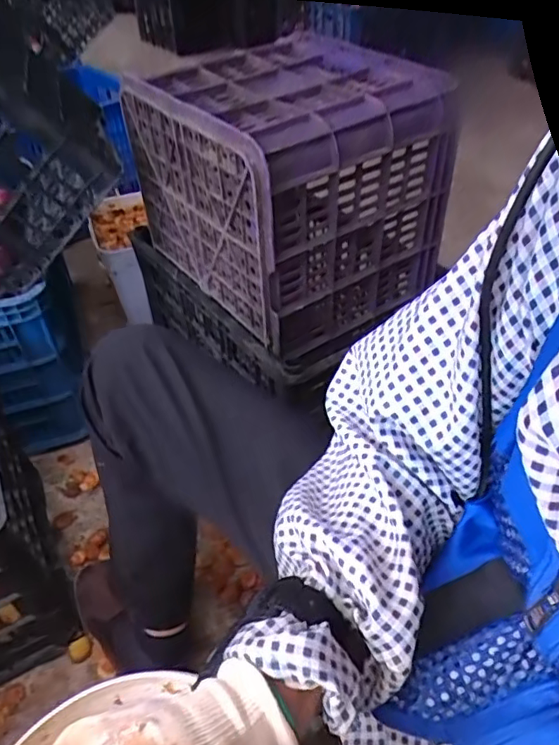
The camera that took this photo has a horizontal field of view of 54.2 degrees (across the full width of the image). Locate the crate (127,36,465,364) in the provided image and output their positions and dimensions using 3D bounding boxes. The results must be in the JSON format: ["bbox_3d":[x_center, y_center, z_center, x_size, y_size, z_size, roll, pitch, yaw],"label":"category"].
[{"bbox_3d":[0.004,-0.275,0.802,0.298,0.297,0.346,-24,49,-24],"label":"crate"}]

